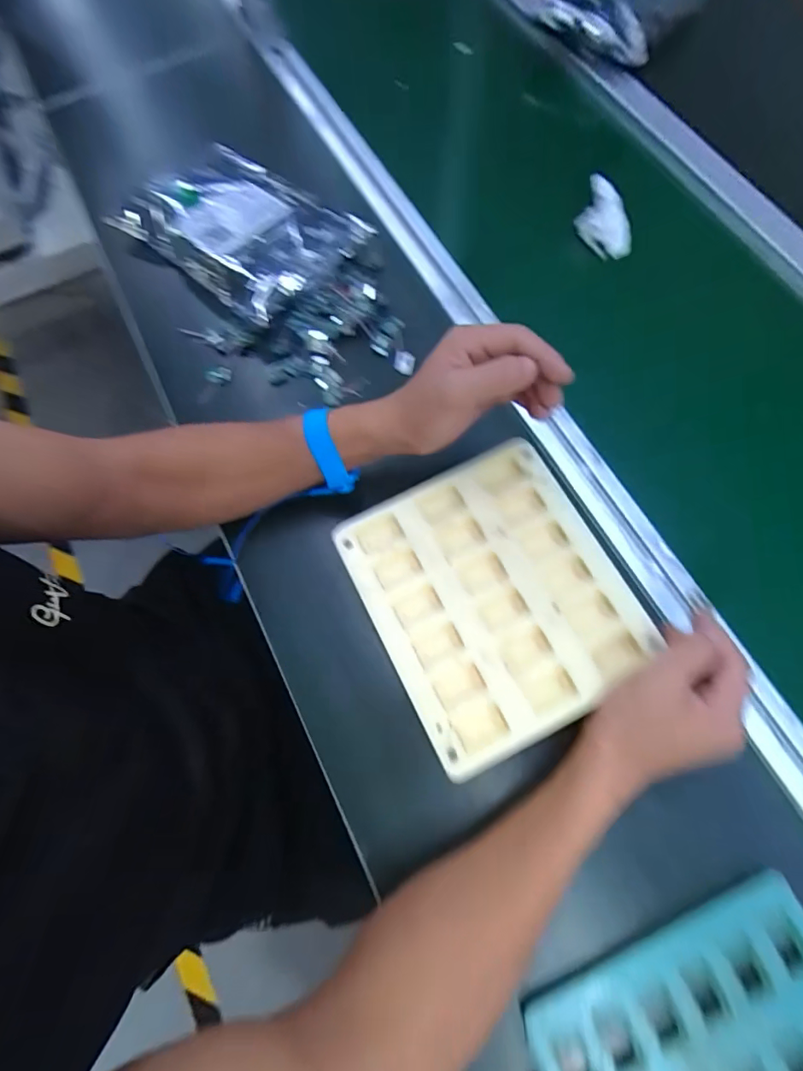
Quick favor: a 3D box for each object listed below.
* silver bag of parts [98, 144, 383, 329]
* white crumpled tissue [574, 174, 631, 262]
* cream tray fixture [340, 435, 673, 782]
[{"bbox_3d":[-0.178,-0.337,0.526,0.239,0.048,0.162,37,76,13],"label":"silver bag of parts"},{"bbox_3d":[0.226,-0.345,0.530,0.064,0.050,0.056,19,73,8],"label":"white crumpled tissue"},{"bbox_3d":[0.068,0.042,0.361,0.177,0.009,0.199,-26,73,-7],"label":"cream tray fixture"}]

